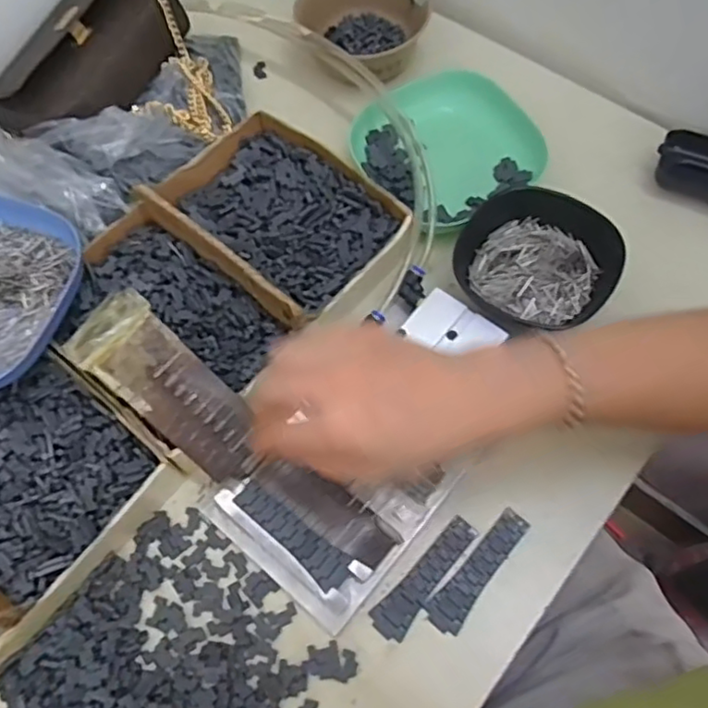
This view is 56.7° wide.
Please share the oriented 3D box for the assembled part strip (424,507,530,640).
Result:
[{"bbox_3d":[0.079,0.136,0.413,0.023,0.004,0.086,40,73,19],"label":"assembled part strip"}]

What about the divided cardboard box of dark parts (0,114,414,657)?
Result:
[{"bbox_3d":[-0.171,0.018,0.448,0.177,0.042,0.496,38,73,18],"label":"divided cardboard box of dark parts"}]

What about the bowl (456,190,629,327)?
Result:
[{"bbox_3d":[0.129,-0.064,0.474,0.105,0.039,0.108,-36,68,-13],"label":"bowl"}]

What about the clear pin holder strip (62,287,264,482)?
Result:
[{"bbox_3d":[-0.110,0.025,0.410,0.052,0.009,0.134,-45,101,-16],"label":"clear pin holder strip"}]

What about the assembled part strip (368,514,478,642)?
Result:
[{"bbox_3d":[0.046,0.140,0.412,0.023,0.004,0.086,41,74,19],"label":"assembled part strip"}]

